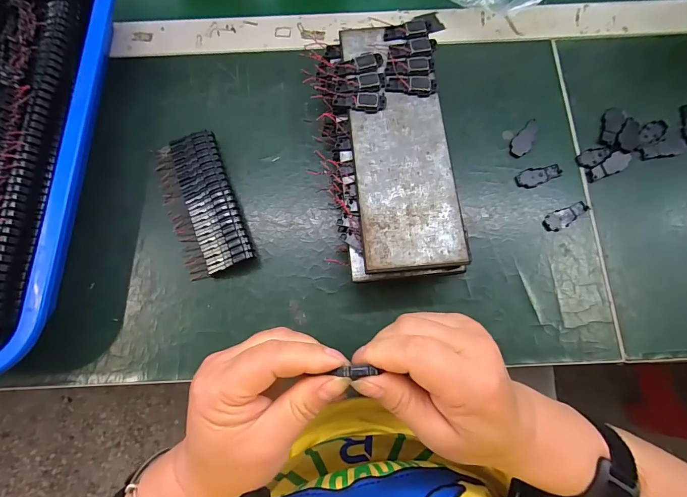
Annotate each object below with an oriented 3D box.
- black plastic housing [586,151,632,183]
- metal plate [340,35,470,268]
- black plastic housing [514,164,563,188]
[{"bbox_3d":[0.230,-0.072,0.305,0.042,0.004,0.016,-21,77,-5],"label":"black plastic housing"},{"bbox_3d":[0.041,-0.081,0.262,0.070,0.004,0.194,-6,76,-2],"label":"metal plate"},{"bbox_3d":[0.169,-0.063,0.304,0.040,0.004,0.016,-15,76,-4],"label":"black plastic housing"}]

